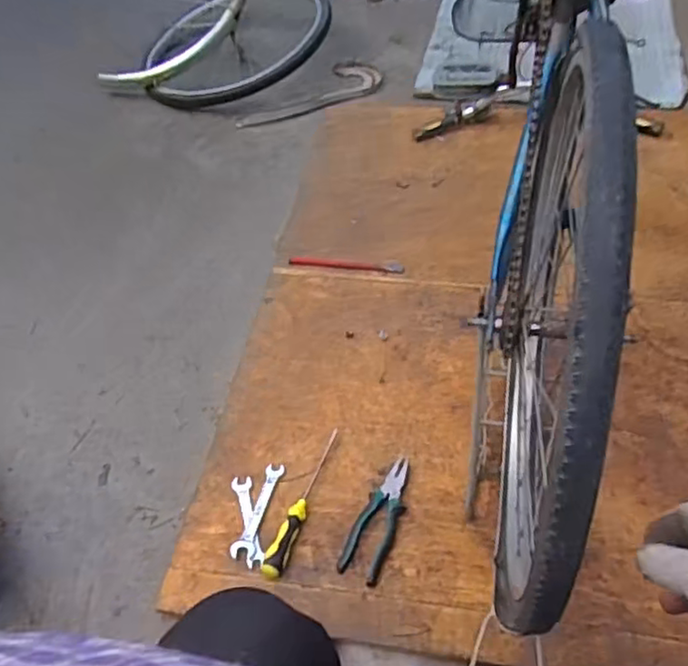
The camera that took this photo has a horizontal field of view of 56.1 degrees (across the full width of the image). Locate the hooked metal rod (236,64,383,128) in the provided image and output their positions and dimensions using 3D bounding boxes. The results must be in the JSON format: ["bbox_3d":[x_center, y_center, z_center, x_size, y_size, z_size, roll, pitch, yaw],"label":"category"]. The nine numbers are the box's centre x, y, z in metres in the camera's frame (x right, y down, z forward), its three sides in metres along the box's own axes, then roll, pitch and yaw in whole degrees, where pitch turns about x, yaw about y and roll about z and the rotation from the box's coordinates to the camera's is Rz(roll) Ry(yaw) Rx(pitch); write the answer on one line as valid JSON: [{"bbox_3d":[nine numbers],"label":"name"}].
[{"bbox_3d":[-0.105,-0.646,1.737,0.433,0.033,0.174,-27,56,-18],"label":"hooked metal rod"}]

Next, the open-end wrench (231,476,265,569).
[{"bbox_3d":[-0.143,0.279,0.961,0.030,0.011,0.145,-14,52,-5],"label":"open-end wrench"}]

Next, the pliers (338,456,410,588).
[{"bbox_3d":[0.054,0.269,0.944,0.060,0.021,0.186,18,55,19],"label":"pliers"}]

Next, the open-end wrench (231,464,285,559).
[{"bbox_3d":[-0.127,0.266,0.968,0.031,0.013,0.151,10,53,14],"label":"open-end wrench"}]

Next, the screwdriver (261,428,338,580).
[{"bbox_3d":[-0.062,0.247,0.969,0.032,0.027,0.246,13,54,16],"label":"screwdriver"}]

